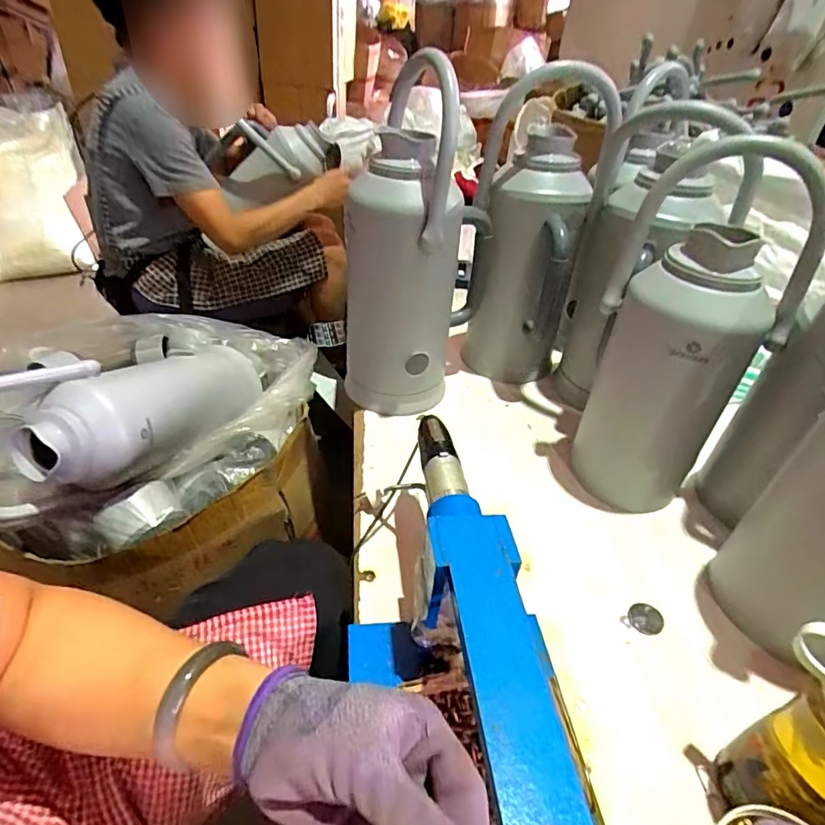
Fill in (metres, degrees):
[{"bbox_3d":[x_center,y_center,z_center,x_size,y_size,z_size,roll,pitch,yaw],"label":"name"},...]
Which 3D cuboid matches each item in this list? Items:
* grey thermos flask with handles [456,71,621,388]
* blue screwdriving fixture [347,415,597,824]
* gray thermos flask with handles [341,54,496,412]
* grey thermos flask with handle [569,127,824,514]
[{"bbox_3d":[0.178,-0.249,0.801,0.177,0.442,0.156,9,38,7],"label":"grey thermos flask with handles"},{"bbox_3d":[0.019,0.213,0.402,0.131,0.178,0.486,-2,38,-7],"label":"blue screwdriving fixture"},{"bbox_3d":[0.001,-0.226,0.747,0.159,0.433,0.183,20,41,20],"label":"gray thermos flask with handles"},{"bbox_3d":[0.319,-0.083,0.624,0.133,0.430,0.173,-18,43,-26],"label":"grey thermos flask with handle"}]

